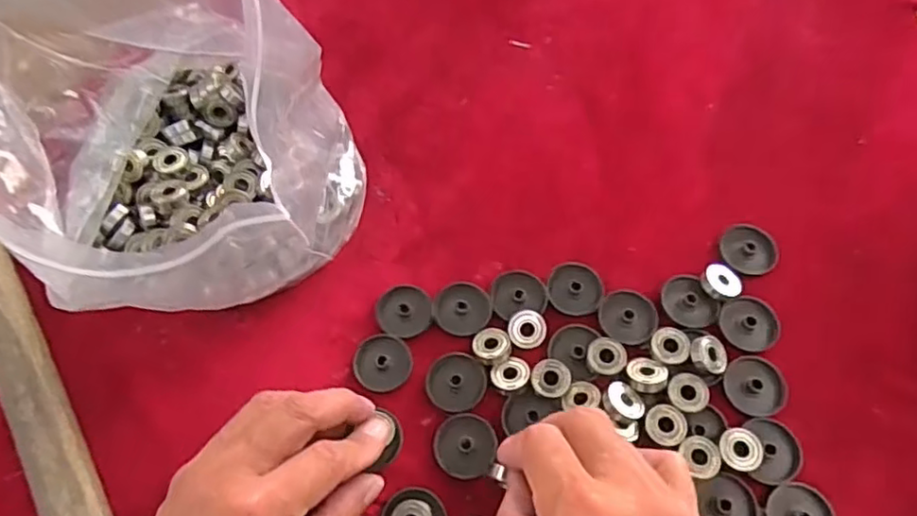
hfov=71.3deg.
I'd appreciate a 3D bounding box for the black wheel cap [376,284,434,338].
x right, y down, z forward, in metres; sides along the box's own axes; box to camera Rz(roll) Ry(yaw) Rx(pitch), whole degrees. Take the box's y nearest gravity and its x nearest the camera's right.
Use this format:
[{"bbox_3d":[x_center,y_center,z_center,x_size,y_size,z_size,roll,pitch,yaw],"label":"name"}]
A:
[{"bbox_3d":[-0.032,0.032,0.381,0.032,0.004,0.032,-1,63,1],"label":"black wheel cap"}]

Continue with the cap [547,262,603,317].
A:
[{"bbox_3d":[0.070,0.017,0.381,0.031,0.007,0.034,-1,63,1],"label":"cap"}]

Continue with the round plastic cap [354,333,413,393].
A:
[{"bbox_3d":[-0.044,0.059,0.364,0.032,0.008,0.035,-1,63,1],"label":"round plastic cap"}]

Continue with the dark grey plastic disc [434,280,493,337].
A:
[{"bbox_3d":[0.003,0.030,0.378,0.032,0.004,0.033,-1,63,1],"label":"dark grey plastic disc"}]

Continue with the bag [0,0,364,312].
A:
[{"bbox_3d":[-0.150,-0.057,0.328,0.145,0.186,0.142,-12,63,-5],"label":"bag"}]

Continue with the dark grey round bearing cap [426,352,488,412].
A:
[{"bbox_3d":[-0.001,0.070,0.360,0.033,0.005,0.033,-1,63,1],"label":"dark grey round bearing cap"}]

